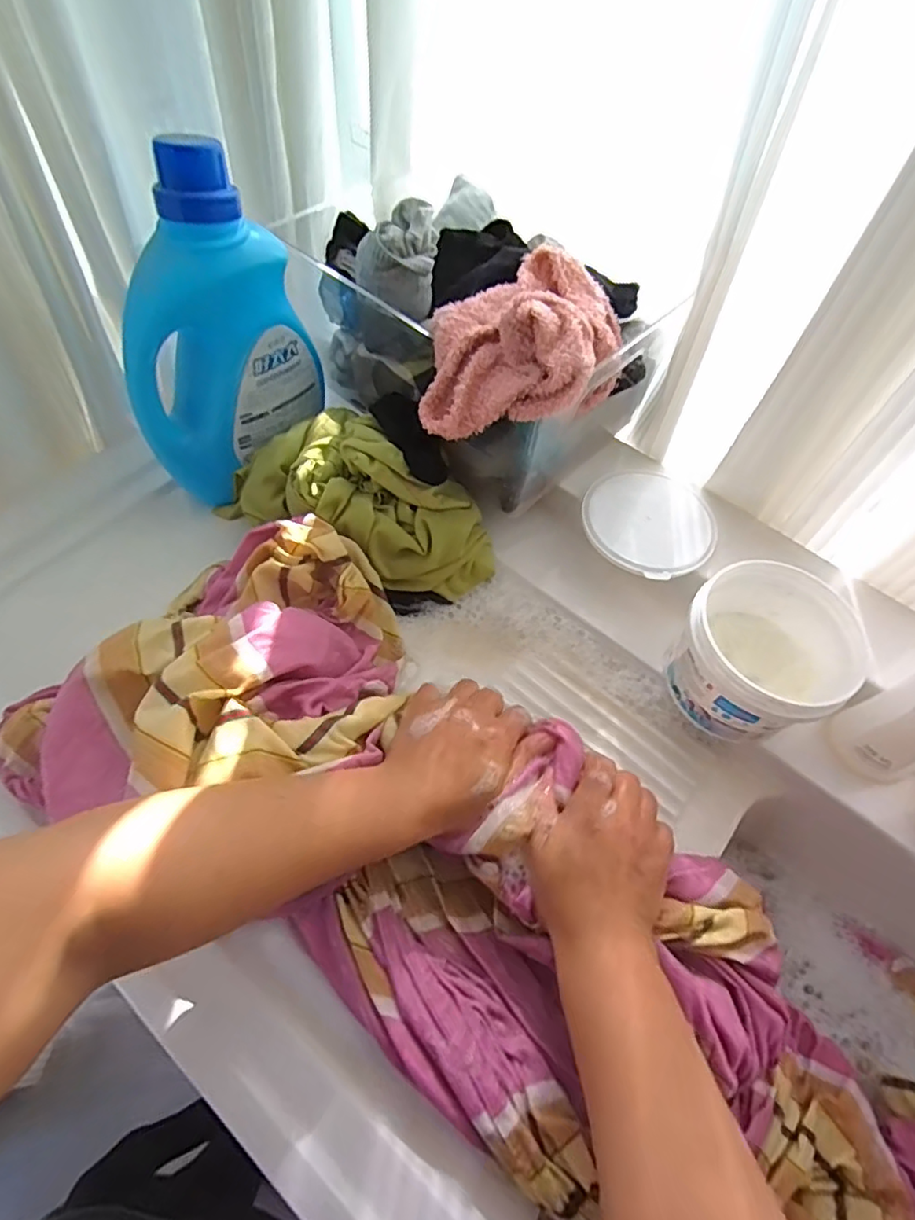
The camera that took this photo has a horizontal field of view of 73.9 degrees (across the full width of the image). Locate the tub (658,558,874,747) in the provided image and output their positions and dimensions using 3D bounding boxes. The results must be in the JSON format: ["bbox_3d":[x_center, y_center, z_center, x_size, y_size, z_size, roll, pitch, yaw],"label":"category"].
[{"bbox_3d":[0.242,0.043,0.503,0.116,0.114,0.119,2,59,-3],"label":"tub"}]

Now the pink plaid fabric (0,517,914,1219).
[{"bbox_3d":[0.060,0.236,0.436,0.791,0.120,0.277,39,64,3],"label":"pink plaid fabric"}]

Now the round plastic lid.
[{"bbox_3d":[0.187,-0.089,0.584,0.124,0.010,0.134,2,59,-3],"label":"round plastic lid"}]

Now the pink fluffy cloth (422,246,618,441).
[{"bbox_3d":[0.055,-0.200,0.472,0.145,0.096,0.169,14,59,5],"label":"pink fluffy cloth"}]

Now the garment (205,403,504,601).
[{"bbox_3d":[-0.092,-0.098,0.565,0.250,0.116,0.134,37,64,17],"label":"garment"}]

